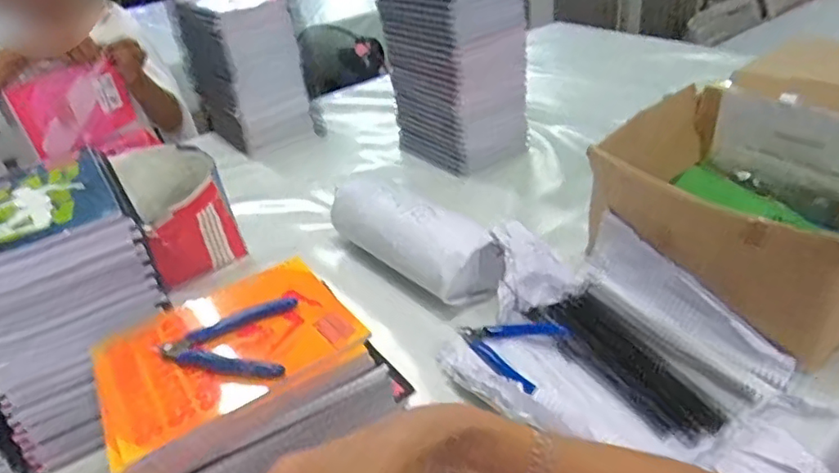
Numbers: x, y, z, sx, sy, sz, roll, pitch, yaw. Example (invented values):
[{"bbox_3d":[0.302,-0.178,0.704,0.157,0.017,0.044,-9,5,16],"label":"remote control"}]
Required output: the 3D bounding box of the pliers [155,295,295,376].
[{"bbox_3d":[-0.163,0.090,0.501,0.107,0.009,0.089,-8,32,-1],"label":"pliers"}]

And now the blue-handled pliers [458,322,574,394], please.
[{"bbox_3d":[0.101,0.116,0.668,0.112,0.028,0.095,18,40,34],"label":"blue-handled pliers"}]

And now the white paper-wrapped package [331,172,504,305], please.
[{"bbox_3d":[-0.010,0.002,0.790,0.081,0.087,0.270,-29,39,-31],"label":"white paper-wrapped package"}]

